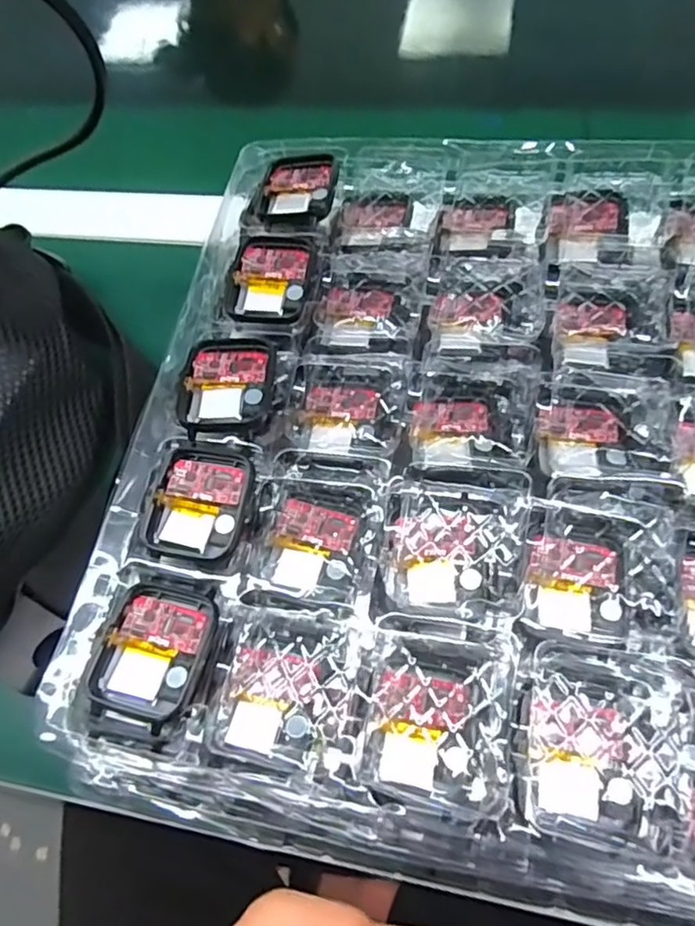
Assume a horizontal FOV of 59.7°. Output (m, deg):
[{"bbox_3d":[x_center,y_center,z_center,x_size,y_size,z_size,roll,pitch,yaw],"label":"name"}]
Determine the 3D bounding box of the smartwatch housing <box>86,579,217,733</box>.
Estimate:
[{"bbox_3d":[-0.067,0.065,0.210,0.039,0.010,0.046,9,66,11],"label":"smartwatch housing"}]

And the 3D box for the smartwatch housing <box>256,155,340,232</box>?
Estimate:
[{"bbox_3d":[-0.024,-0.134,0.295,0.038,0.008,0.047,8,66,11],"label":"smartwatch housing"}]

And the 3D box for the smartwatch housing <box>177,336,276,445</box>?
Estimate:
[{"bbox_3d":[-0.049,-0.033,0.250,0.037,0.010,0.047,0,65,7],"label":"smartwatch housing"}]

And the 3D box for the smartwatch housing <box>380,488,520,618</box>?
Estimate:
[{"bbox_3d":[0.037,0.032,0.218,0.045,0.007,0.043,7,78,15],"label":"smartwatch housing"}]

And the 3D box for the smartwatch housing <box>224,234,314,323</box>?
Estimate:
[{"bbox_3d":[-0.035,-0.085,0.275,0.038,0.007,0.043,7,66,10],"label":"smartwatch housing"}]

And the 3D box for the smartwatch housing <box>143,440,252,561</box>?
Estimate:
[{"bbox_3d":[-0.056,0.014,0.233,0.038,0.008,0.044,7,66,11],"label":"smartwatch housing"}]

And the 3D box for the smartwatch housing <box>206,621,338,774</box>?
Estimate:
[{"bbox_3d":[-0.024,0.077,0.203,0.037,0.008,0.043,10,66,12],"label":"smartwatch housing"}]

